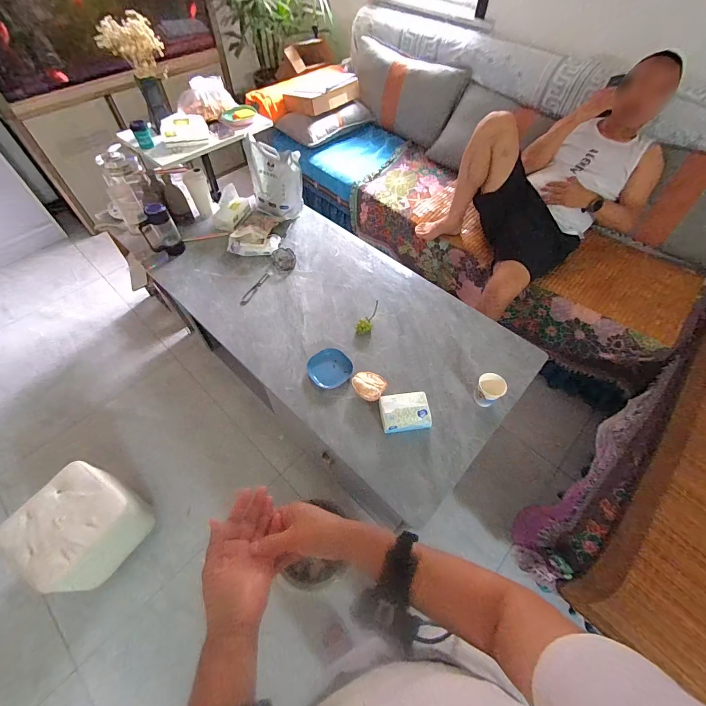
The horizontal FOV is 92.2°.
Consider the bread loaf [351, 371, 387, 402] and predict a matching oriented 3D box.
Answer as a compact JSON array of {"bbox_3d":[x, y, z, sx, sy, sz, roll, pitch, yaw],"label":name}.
[{"bbox_3d":[0.045,0.098,0.995,0.097,0.059,0.101,2,54,-3],"label":"bread loaf"}]

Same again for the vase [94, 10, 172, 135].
[{"bbox_3d":[-0.738,-0.974,1.196,0.138,0.287,0.183,39,64,22],"label":"vase"}]

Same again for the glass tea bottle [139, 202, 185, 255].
[{"bbox_3d":[-0.719,-0.450,1.264,0.122,0.186,0.092,-24,60,-16],"label":"glass tea bottle"}]

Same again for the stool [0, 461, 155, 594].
[{"bbox_3d":[-0.874,0.558,1.103,0.279,0.231,0.305,27,60,15],"label":"stool"}]

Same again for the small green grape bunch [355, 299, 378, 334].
[{"bbox_3d":[0.048,-0.118,1.139,0.051,0.046,0.142,14,58,8],"label":"small green grape bunch"}]

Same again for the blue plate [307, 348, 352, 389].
[{"bbox_3d":[-0.074,0.048,1.046,0.129,0.029,0.131,-37,65,-22],"label":"blue plate"}]

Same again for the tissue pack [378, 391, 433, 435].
[{"bbox_3d":[0.143,0.164,0.937,0.132,0.057,0.100,-5,57,-4],"label":"tissue pack"}]

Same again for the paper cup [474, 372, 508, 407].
[{"bbox_3d":[0.380,0.111,0.960,0.072,0.096,0.067,1,57,-1],"label":"paper cup"}]

